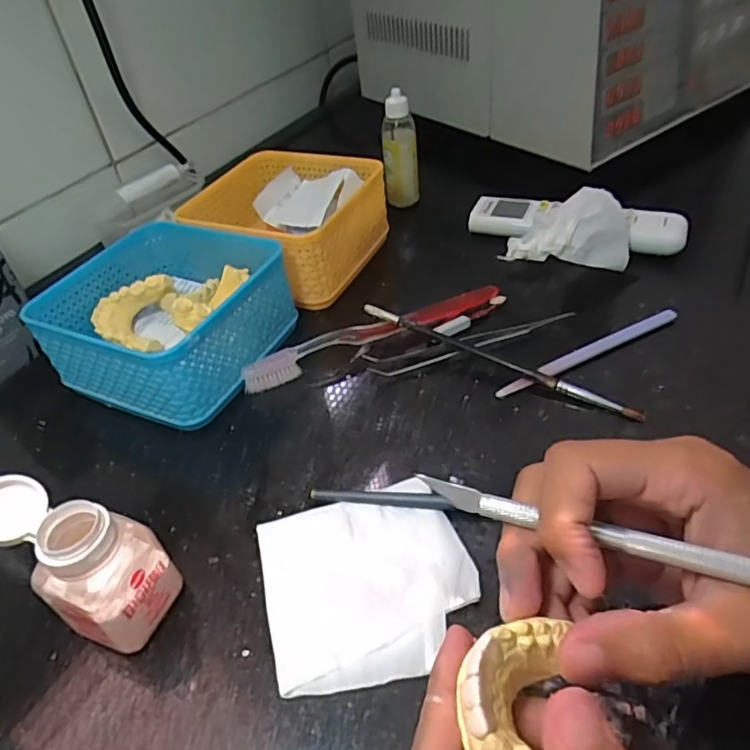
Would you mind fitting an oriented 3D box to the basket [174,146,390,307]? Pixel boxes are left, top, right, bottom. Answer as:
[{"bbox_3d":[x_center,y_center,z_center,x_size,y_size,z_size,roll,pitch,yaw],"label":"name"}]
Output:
[{"bbox_3d":[-0.072,-0.126,0.482,0.137,0.059,0.135,16,48,23],"label":"basket"}]

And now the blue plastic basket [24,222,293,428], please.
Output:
[{"bbox_3d":[-0.140,-0.041,0.403,0.133,0.063,0.132,13,47,21],"label":"blue plastic basket"}]

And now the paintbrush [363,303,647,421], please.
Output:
[{"bbox_3d":[0.073,-0.011,0.370,0.187,0.018,0.007,21,50,27],"label":"paintbrush"}]

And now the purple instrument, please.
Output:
[{"bbox_3d":[0.138,-0.015,0.374,0.140,0.007,0.010,-22,45,-15],"label":"purple instrument"}]

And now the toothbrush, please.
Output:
[{"bbox_3d":[0.000,-0.028,0.402,0.186,0.015,0.014,-20,44,-13],"label":"toothbrush"}]

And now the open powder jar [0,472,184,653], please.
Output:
[{"bbox_3d":[-0.129,0.080,0.261,0.066,0.075,0.046,20,49,26],"label":"open powder jar"}]

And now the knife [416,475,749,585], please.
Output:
[{"bbox_3d":[0.079,0.052,0.190,0.134,0.005,0.008,10,46,23],"label":"knife"}]

